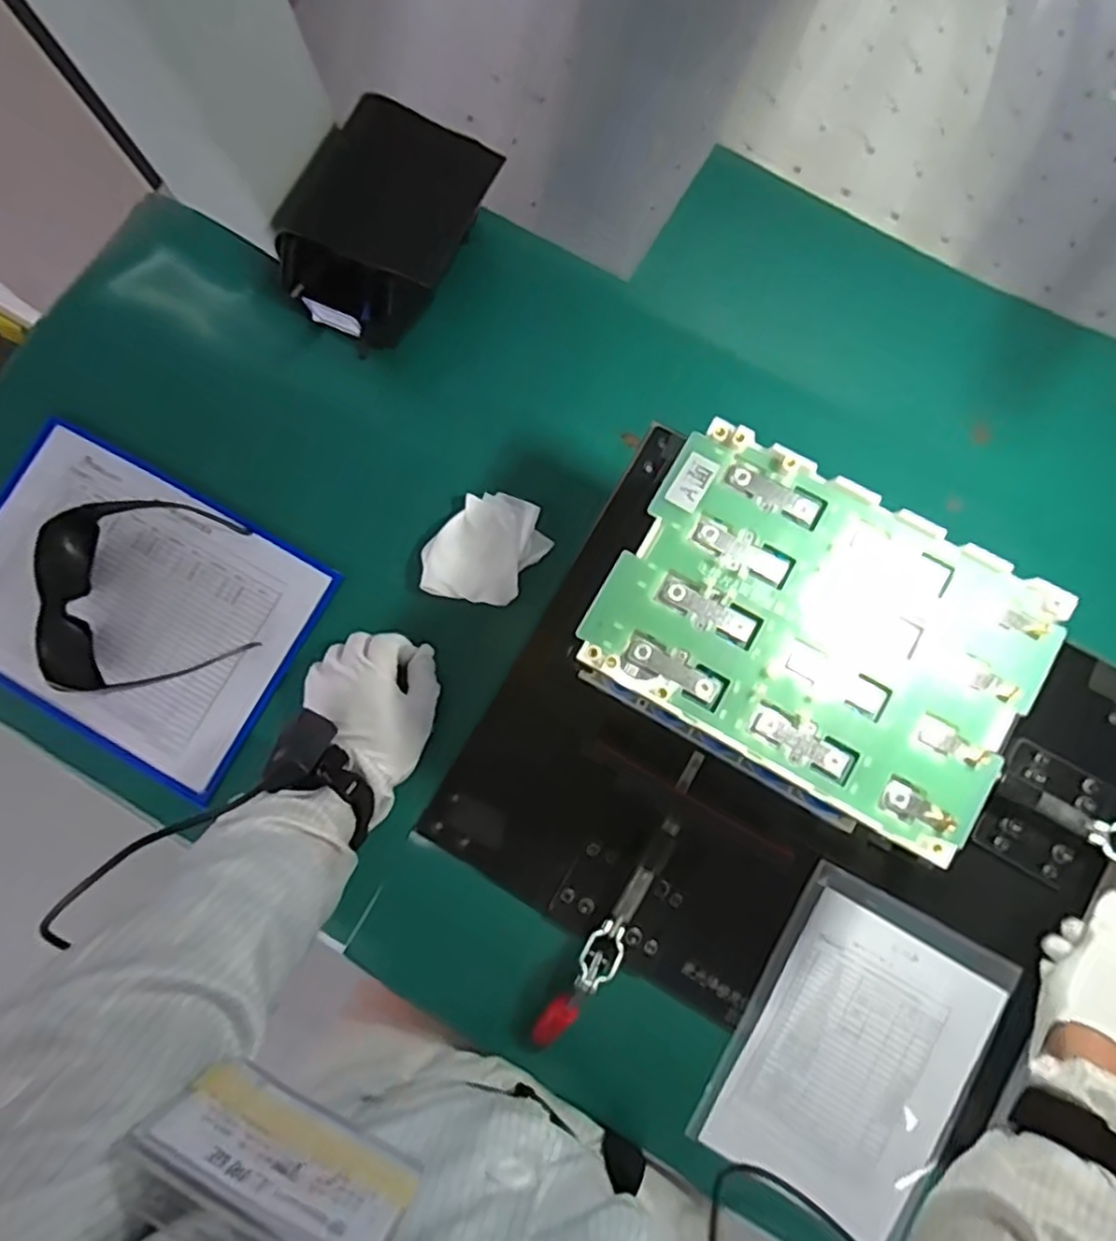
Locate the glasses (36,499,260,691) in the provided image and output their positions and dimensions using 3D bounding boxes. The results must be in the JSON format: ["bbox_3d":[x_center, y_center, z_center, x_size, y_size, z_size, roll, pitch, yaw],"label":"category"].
[{"bbox_3d":[-0.337,-0.025,0.578,0.150,0.051,0.158,-6,81,1],"label":"glasses"}]

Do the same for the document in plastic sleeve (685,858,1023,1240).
[{"bbox_3d":[0.223,0.323,0.528,0.163,0.008,0.224,28,84,6],"label":"document in plastic sleeve"}]

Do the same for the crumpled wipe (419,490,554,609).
[{"bbox_3d":[-0.061,-0.060,0.595,0.082,0.018,0.107,33,84,7],"label":"crumpled wipe"}]

